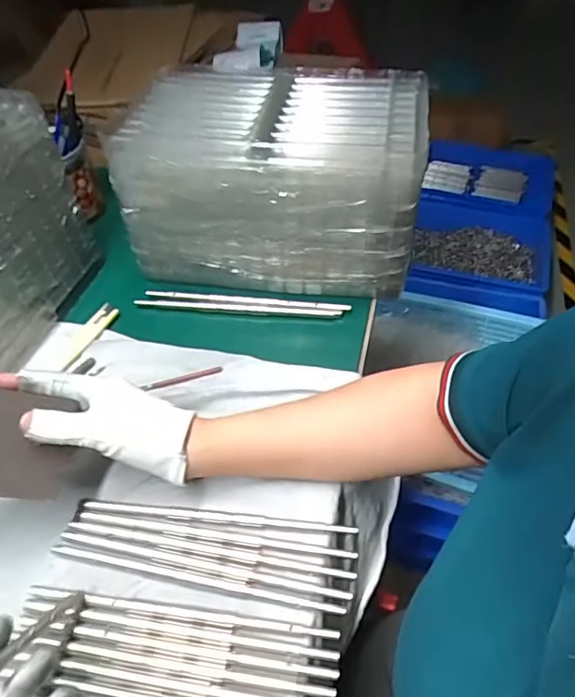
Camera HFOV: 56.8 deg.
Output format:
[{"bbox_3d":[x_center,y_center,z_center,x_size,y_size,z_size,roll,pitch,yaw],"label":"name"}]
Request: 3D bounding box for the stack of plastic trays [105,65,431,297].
[{"bbox_3d":[-0.010,-0.169,0.540,0.273,0.160,0.165,4,50,6],"label":"stack of plastic trays"}]

